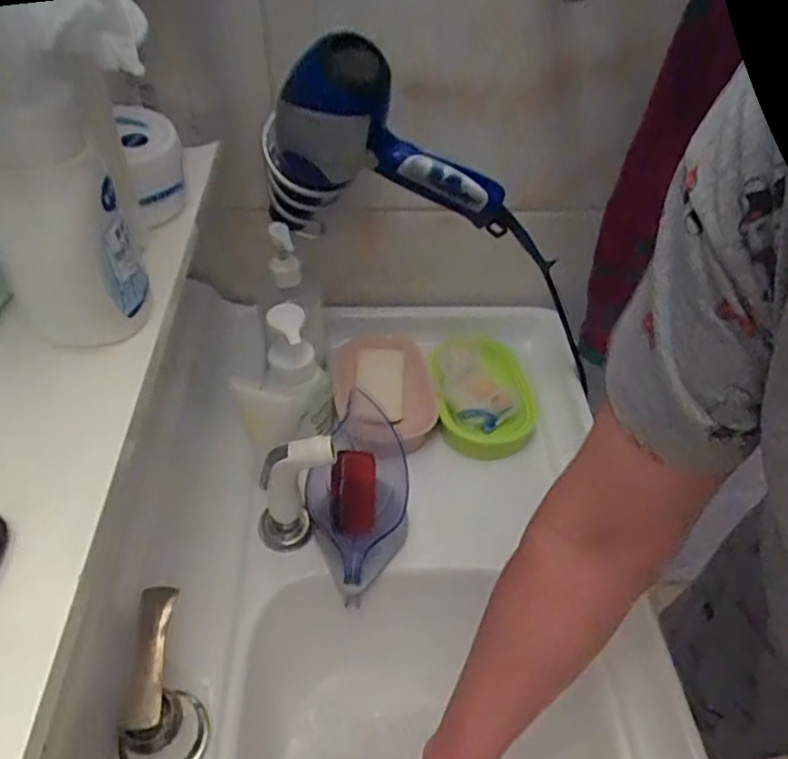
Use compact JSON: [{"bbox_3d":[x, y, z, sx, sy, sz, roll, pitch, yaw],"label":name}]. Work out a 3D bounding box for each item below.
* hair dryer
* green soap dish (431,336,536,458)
[{"bbox_3d":[-0.009,-0.206,0.544,0.199,0.164,0.126,-9,47,-11],"label":"hair dryer"},{"bbox_3d":[0.096,0.014,0.695,0.105,0.053,0.150,-3,46,-5],"label":"green soap dish"}]

